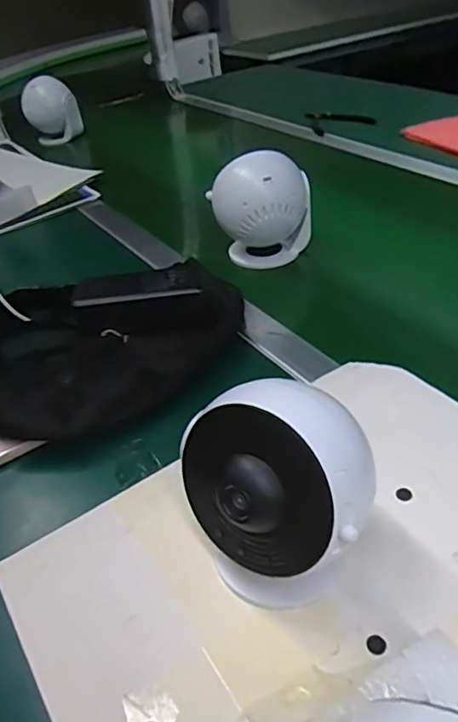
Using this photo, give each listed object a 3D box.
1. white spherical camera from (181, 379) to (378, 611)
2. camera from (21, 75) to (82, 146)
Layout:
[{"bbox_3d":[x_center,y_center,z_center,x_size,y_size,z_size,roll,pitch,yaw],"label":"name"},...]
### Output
[{"bbox_3d":[0.026,0.079,0.318,0.080,0.123,0.088,-4,33,2],"label":"white spherical camera"},{"bbox_3d":[-0.368,-0.513,1.184,0.111,0.125,0.085,-13,34,-13],"label":"camera"}]

